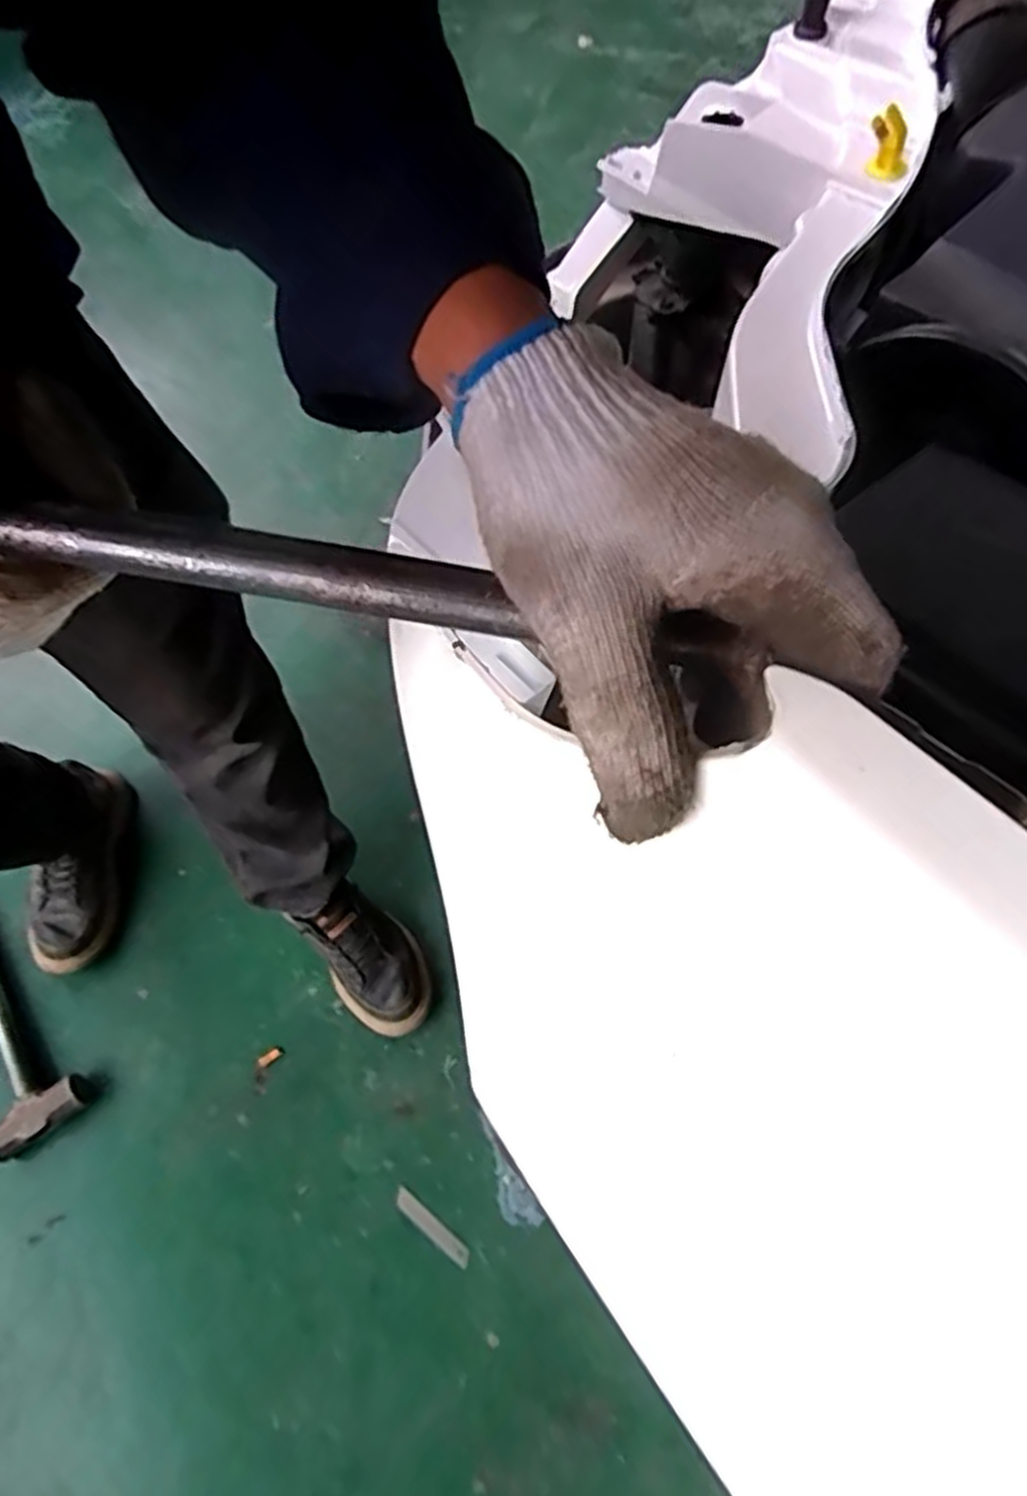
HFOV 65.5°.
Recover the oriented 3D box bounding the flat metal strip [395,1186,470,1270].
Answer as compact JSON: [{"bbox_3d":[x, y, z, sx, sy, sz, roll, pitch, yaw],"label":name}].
[{"bbox_3d":[-0.091,0.532,0.887,0.103,0.004,0.019,35,69,16],"label":"flat metal strip"}]

